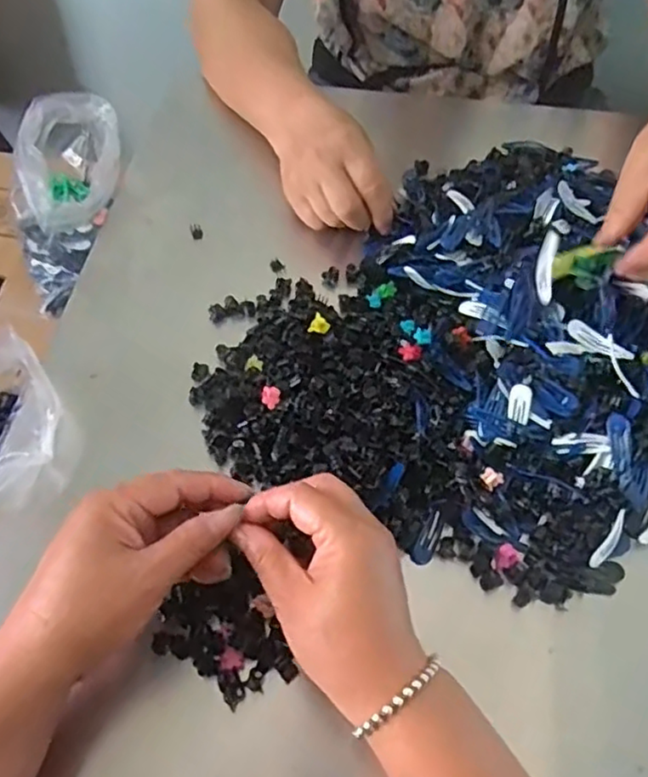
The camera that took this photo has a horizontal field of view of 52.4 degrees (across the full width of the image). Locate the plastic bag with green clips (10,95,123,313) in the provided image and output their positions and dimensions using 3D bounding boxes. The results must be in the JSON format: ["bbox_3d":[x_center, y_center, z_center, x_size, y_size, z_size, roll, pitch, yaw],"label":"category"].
[{"bbox_3d":[-0.225,-0.163,0.582,0.089,0.090,0.187,8,90,5],"label":"plastic bag with green clips"}]

